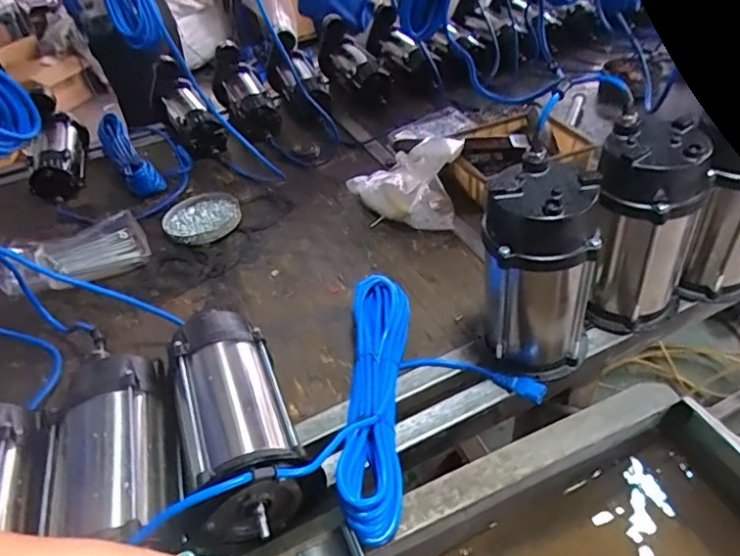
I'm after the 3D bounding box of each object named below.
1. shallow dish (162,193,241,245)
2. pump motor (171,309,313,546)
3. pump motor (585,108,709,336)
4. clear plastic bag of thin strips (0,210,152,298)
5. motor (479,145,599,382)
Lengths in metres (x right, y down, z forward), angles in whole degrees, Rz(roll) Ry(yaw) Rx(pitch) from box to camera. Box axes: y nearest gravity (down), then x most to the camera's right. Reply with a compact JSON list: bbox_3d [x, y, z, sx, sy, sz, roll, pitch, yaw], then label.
[{"bbox_3d":[-0.311,-0.114,1.028,0.127,0.031,0.141,11,46,19],"label":"shallow dish"},{"bbox_3d":[-0.157,0.165,0.631,0.129,0.126,0.256,-20,44,-13],"label":"pump motor"},{"bbox_3d":[0.342,-0.058,0.692,0.122,0.260,0.109,25,52,31],"label":"pump motor"},{"bbox_3d":[-0.527,-0.035,0.968,0.250,0.035,0.146,-19,44,-13],"label":"clear plastic bag of thin strips"},{"bbox_3d":[0.203,0.004,0.653,0.128,0.266,0.108,-15,43,-8],"label":"motor"}]

